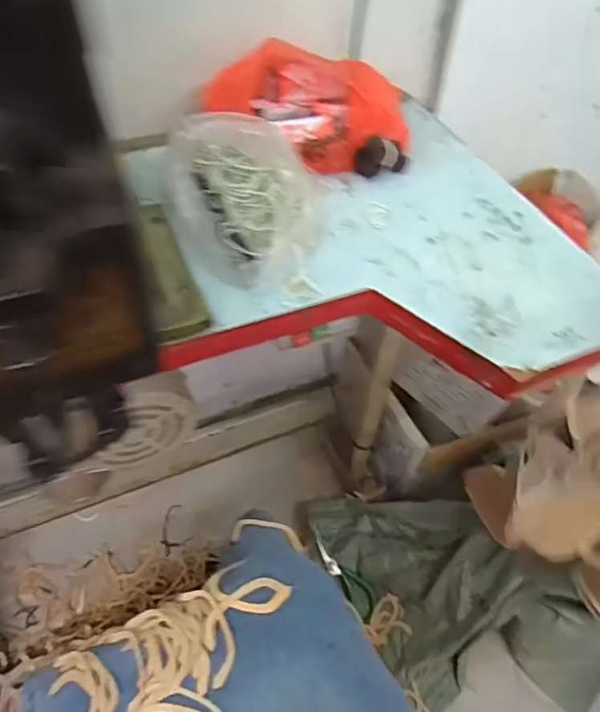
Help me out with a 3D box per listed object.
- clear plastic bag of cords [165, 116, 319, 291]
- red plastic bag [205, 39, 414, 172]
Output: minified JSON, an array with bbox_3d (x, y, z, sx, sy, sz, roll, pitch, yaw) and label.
[{"bbox_3d":[-0.056,-0.168,0.555,0.135,0.098,0.132,-35,60,-27],"label":"clear plastic bag of cords"},{"bbox_3d":[0.016,-0.298,0.673,0.233,0.081,0.125,11,51,6],"label":"red plastic bag"}]

